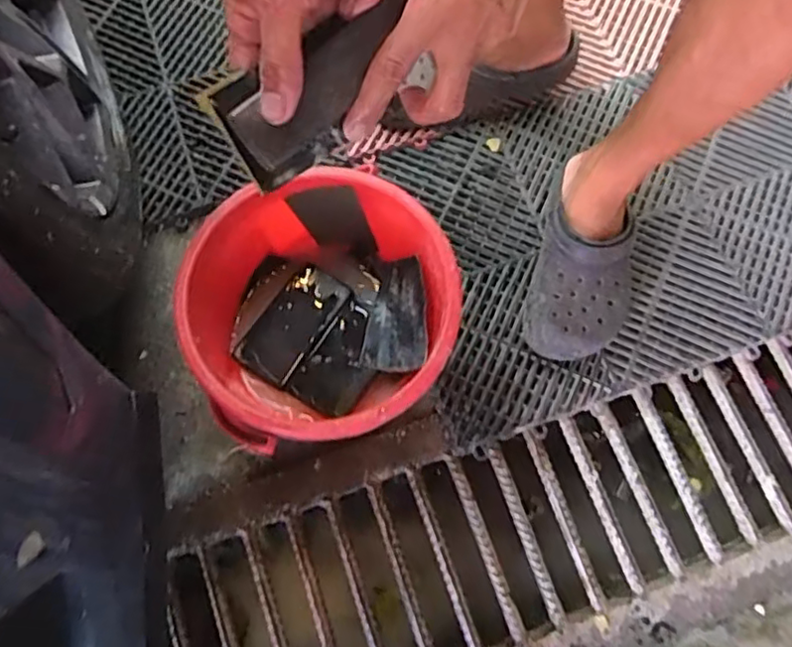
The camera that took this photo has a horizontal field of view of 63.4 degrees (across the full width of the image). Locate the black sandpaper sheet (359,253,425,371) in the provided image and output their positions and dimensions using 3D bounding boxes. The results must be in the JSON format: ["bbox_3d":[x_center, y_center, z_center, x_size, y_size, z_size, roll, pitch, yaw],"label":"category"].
[{"bbox_3d":[0.001,-0.009,0.645,0.069,0.009,0.112,-3,74,34],"label":"black sandpaper sheet"}]

